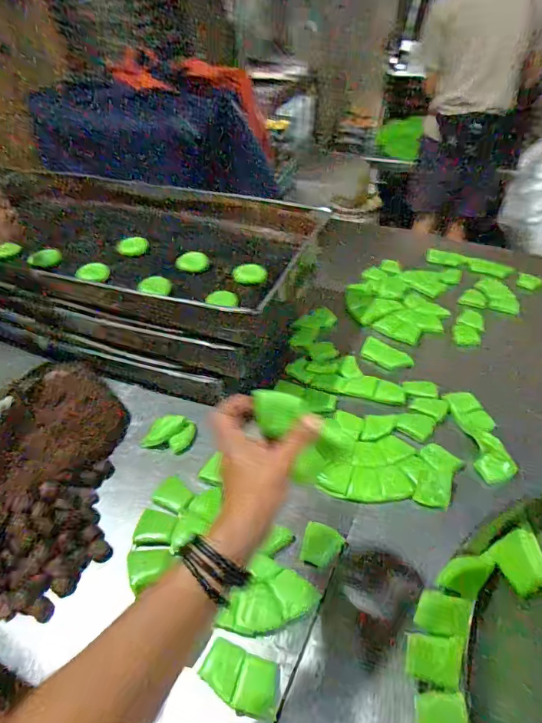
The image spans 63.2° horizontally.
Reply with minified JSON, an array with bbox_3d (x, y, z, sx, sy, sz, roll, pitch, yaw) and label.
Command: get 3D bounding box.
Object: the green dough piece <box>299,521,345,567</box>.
[{"bbox_3d":[0.065,0.237,0.567,0.049,0.011,0.050,15,44,16],"label":"green dough piece"}]

